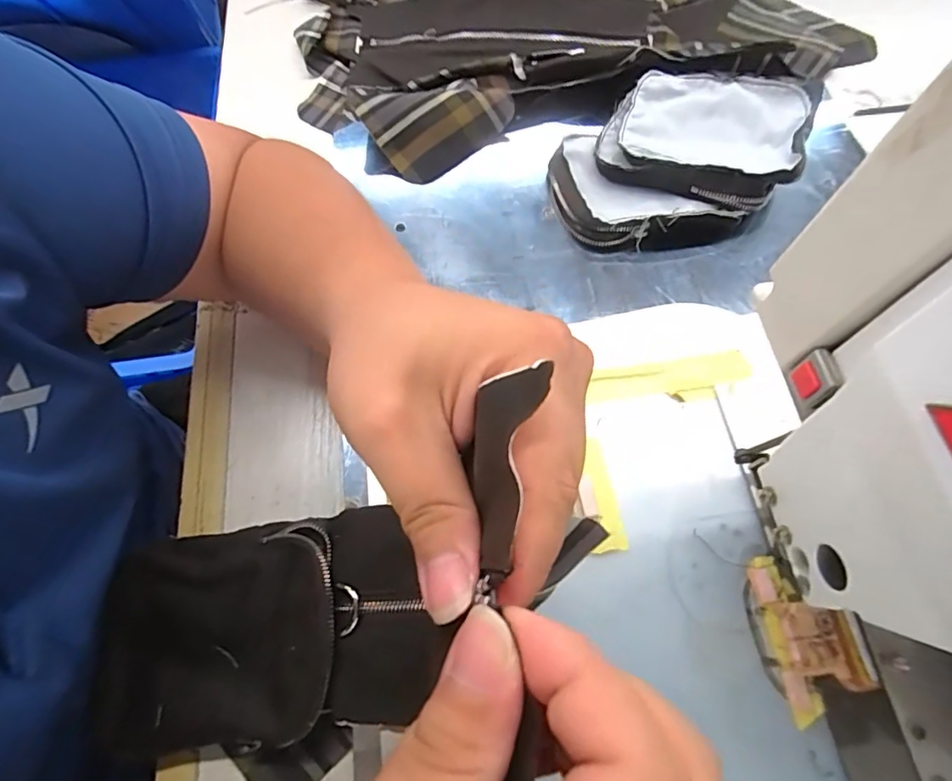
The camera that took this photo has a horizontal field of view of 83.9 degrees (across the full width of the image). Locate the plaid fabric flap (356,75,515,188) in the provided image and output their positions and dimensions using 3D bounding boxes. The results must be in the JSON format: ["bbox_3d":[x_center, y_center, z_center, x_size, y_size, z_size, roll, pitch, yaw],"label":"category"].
[{"bbox_3d":[-0.030,-0.224,0.450,0.137,0.038,0.070,-26,70,-11],"label":"plaid fabric flap"}]

